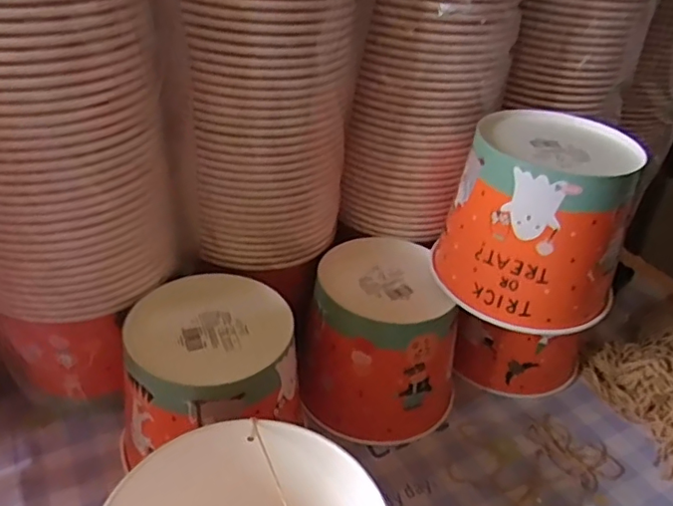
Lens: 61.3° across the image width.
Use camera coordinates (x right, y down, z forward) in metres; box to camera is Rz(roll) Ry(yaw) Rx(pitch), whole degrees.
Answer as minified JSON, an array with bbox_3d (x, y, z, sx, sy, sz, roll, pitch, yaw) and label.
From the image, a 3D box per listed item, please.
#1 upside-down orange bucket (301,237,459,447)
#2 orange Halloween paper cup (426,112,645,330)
[{"bbox_3d":[0.044,0.080,0.537,0.134,0.134,0.138,4,34,-3],"label":"upside-down orange bucket"},{"bbox_3d":[0.168,-0.029,0.477,0.134,0.131,0.129,4,36,-3],"label":"orange Halloween paper cup"}]

